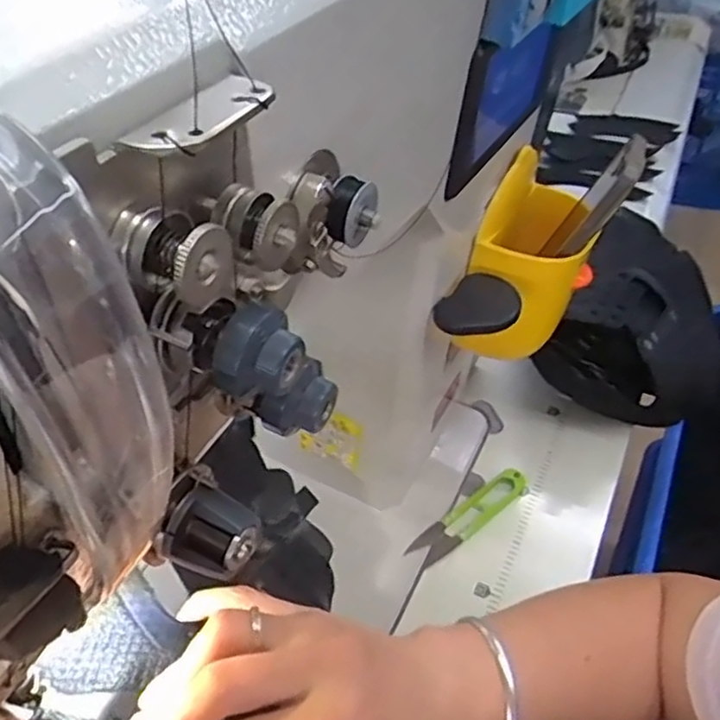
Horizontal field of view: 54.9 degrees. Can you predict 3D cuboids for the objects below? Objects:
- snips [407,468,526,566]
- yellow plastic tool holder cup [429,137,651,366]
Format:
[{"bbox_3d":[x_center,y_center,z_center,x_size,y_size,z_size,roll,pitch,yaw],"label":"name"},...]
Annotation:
[{"bbox_3d":[0.087,0.123,0.554,0.114,0.014,0.026,-29,48,-27],"label":"snips"},{"bbox_3d":[0.120,-0.060,0.464,0.081,0.135,0.173,19,45,23],"label":"yellow plastic tool holder cup"}]

